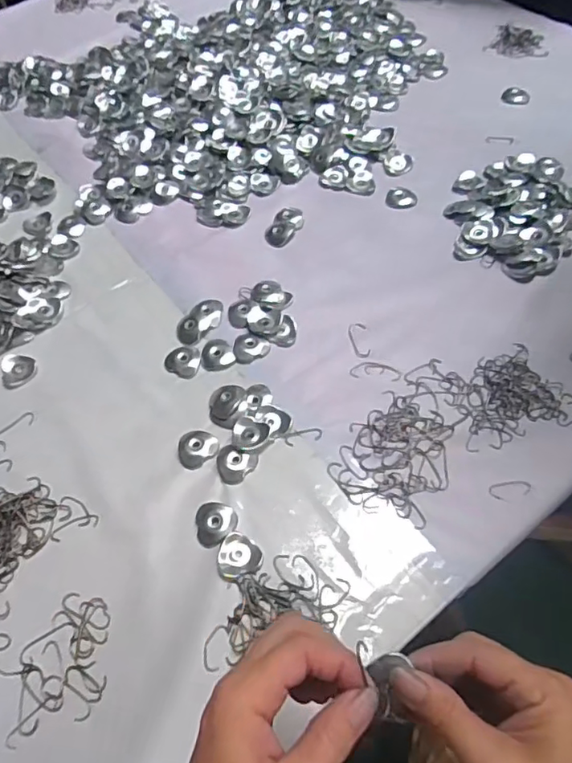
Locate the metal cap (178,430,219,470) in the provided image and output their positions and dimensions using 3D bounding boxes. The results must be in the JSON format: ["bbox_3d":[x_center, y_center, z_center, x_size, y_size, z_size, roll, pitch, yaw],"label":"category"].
[{"bbox_3d":[-0.083,0.061,0.514,0.037,0.005,0.034,-2,58,3],"label":"metal cap"}]

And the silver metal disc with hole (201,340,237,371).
[{"bbox_3d":[-0.069,-0.027,0.566,0.033,0.005,0.036,-2,58,3],"label":"silver metal disc with hole"}]

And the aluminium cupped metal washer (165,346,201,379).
[{"bbox_3d":[-0.104,-0.021,0.564,0.036,0.004,0.035,-2,58,3],"label":"aluminium cupped metal washer"}]

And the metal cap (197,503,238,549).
[{"bbox_3d":[-0.062,0.120,0.471,0.035,0.004,0.038,-2,58,3],"label":"metal cap"}]

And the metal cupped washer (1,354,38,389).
[{"bbox_3d":[-0.274,-0.012,0.570,0.034,0.005,0.038,-13,58,-4],"label":"metal cupped washer"}]

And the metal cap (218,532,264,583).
[{"bbox_3d":[-0.040,0.141,0.454,0.035,0.007,0.036,-2,58,3],"label":"metal cap"}]

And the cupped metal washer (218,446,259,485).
[{"bbox_3d":[-0.046,0.075,0.499,0.034,0.005,0.033,13,60,12],"label":"cupped metal washer"}]

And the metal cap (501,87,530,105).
[{"bbox_3d":[0.323,-0.402,0.779,0.038,0.010,0.038,-2,58,3],"label":"metal cap"}]

